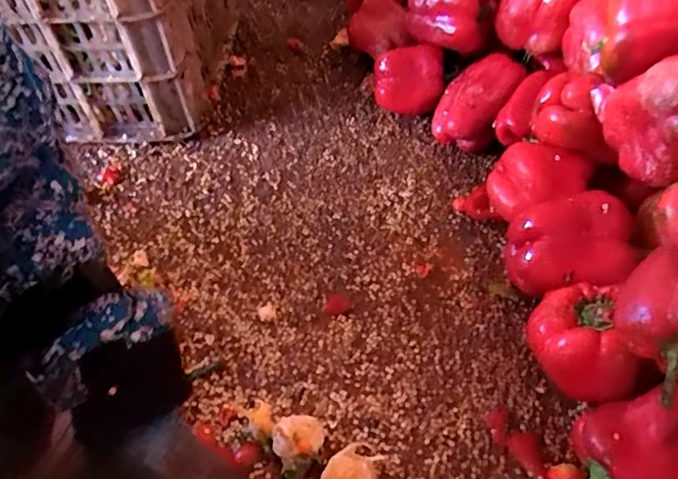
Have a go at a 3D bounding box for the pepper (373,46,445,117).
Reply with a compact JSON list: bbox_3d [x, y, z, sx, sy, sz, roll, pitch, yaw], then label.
[{"bbox_3d":[0.091,-0.213,0.708,0.091,0.061,0.071,4,52,7],"label":"pepper"}]

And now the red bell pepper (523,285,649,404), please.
[{"bbox_3d":[0.196,0.089,0.451,0.069,0.080,0.093,-1,51,3],"label":"red bell pepper"}]

